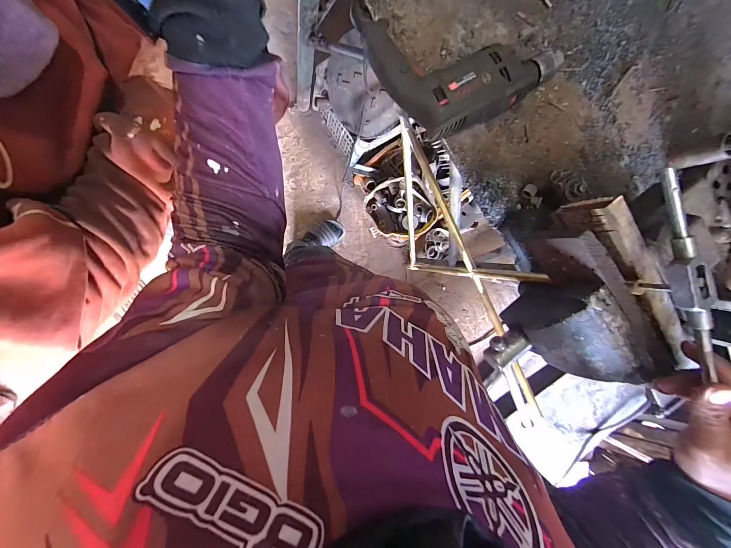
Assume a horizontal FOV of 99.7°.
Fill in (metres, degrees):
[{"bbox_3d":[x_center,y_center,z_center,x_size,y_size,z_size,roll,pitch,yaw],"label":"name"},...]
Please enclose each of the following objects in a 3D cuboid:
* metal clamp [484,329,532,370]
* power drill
[{"bbox_3d":[0.184,0.096,0.406,0.055,0.027,0.036,-34,98,-5],"label":"metal clamp"},{"bbox_3d":[0.135,-0.321,0.439,0.266,0.073,0.214,-28,100,-7],"label":"power drill"}]

